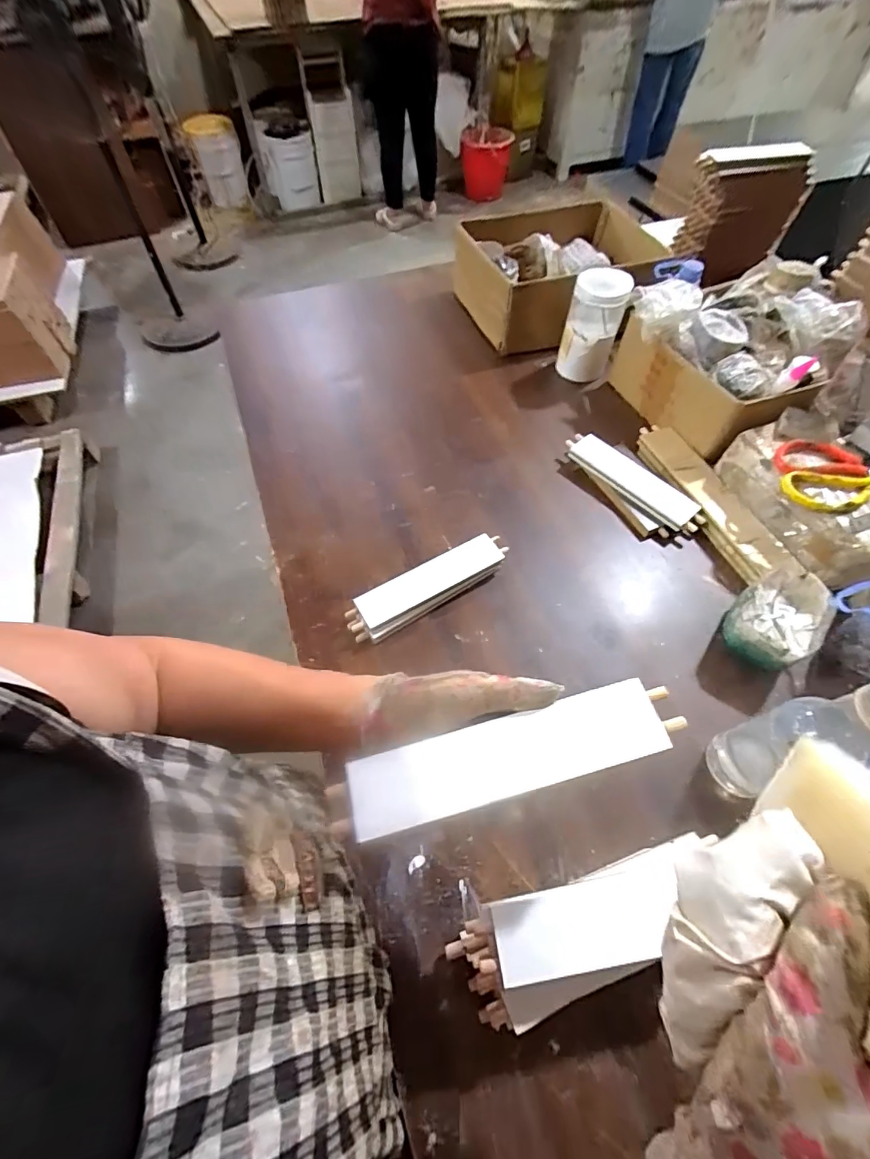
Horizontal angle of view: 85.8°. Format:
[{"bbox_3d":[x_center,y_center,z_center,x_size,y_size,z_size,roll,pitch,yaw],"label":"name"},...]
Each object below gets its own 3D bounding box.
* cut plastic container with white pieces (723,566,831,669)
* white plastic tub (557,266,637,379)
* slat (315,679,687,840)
[{"bbox_3d":[0.386,0.051,0.538,0.111,0.067,0.086,-36,64,-19],"label":"cut plastic container with white pieces"},{"bbox_3d":[0.263,-0.422,0.783,0.085,0.148,0.093,-1,58,1],"label":"white plastic tub"},{"bbox_3d":[0.043,0.111,0.289,0.212,0.009,0.045,-16,59,-1],"label":"slat"}]

